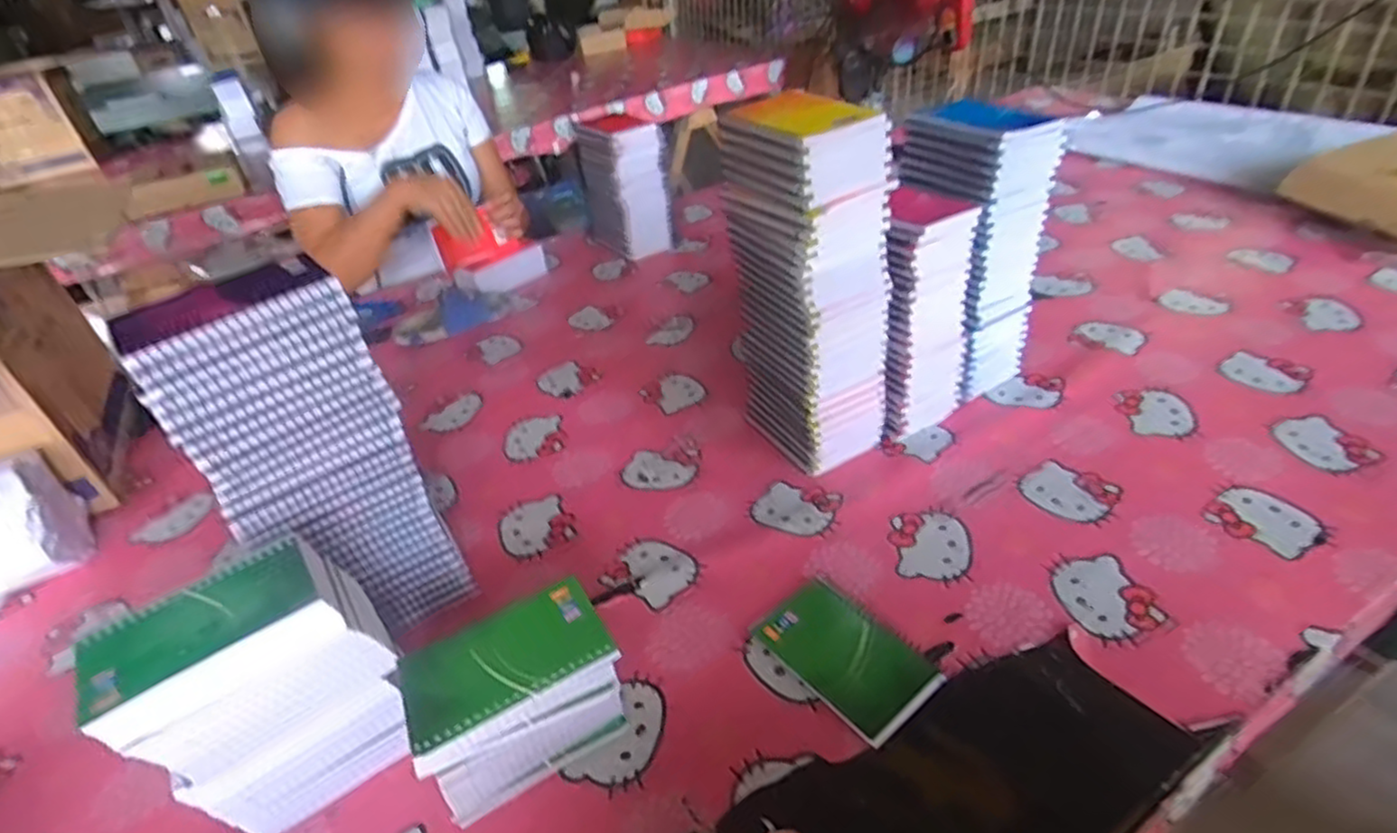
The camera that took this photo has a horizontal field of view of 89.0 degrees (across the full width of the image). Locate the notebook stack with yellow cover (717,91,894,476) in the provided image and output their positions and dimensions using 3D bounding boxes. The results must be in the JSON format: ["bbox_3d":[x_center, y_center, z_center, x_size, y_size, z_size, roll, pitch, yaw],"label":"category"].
[{"bbox_3d":[0.107,-0.115,0.697,0.103,0.339,0.137,-24,39,-21],"label":"notebook stack with yellow cover"}]

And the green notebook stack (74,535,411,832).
[{"bbox_3d":[-0.296,0.195,0.501,0.153,0.181,0.089,-26,40,-23],"label":"green notebook stack"}]

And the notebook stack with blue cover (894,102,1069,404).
[{"bbox_3d":[0.299,-0.180,0.782,0.109,0.288,0.151,-18,37,-13],"label":"notebook stack with blue cover"}]

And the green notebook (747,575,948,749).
[{"bbox_3d":[0.116,0.186,0.564,0.082,0.012,0.136,-29,41,-26],"label":"green notebook"}]

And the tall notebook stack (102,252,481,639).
[{"bbox_3d":[-0.300,0.054,0.572,0.139,0.326,0.085,-34,44,-31],"label":"tall notebook stack"}]

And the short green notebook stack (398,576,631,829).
[{"bbox_3d":[-0.125,0.203,0.505,0.133,0.109,0.079,-22,39,-19],"label":"short green notebook stack"}]

